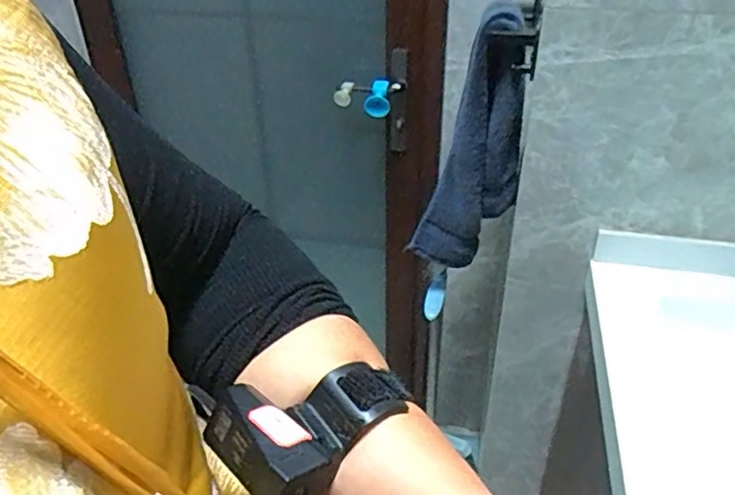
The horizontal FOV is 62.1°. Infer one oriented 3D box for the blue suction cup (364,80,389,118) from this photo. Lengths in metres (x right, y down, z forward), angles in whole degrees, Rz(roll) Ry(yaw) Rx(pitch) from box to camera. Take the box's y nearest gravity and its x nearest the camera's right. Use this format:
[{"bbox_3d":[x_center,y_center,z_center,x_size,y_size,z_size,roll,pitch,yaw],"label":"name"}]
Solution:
[{"bbox_3d":[0.018,-0.271,1.106,0.044,0.050,0.045,0,35,3],"label":"blue suction cup"}]

